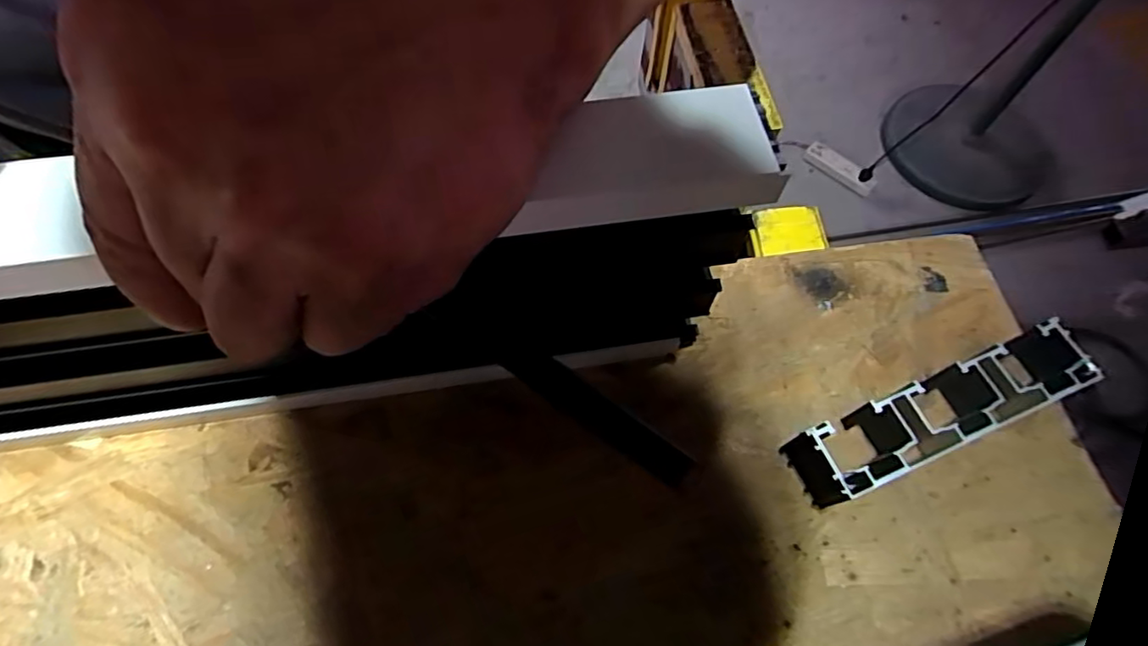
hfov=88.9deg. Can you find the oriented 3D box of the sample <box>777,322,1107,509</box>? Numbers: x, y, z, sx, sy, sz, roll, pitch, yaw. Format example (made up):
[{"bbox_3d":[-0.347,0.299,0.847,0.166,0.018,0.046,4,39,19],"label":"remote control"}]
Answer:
[{"bbox_3d":[0.164,0.041,0.266,0.136,0.033,0.031,-21,66,-11],"label":"sample"}]

